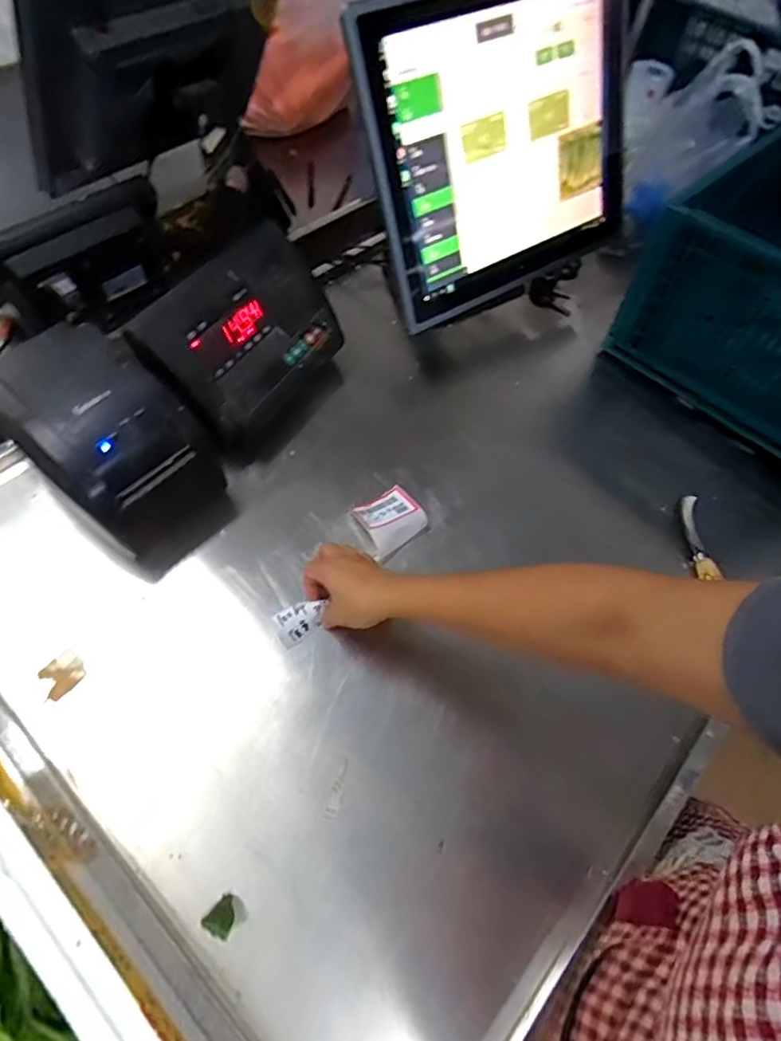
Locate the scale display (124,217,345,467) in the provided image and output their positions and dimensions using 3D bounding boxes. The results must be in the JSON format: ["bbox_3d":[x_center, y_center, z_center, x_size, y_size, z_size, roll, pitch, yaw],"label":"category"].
[{"bbox_3d":[-0.165,-0.218,0.700,0.133,0.163,0.244,32,62,13],"label":"scale display"}]

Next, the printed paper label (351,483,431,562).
[{"bbox_3d":[0.001,-0.004,0.668,0.075,0.016,0.072,-30,67,-20],"label":"printed paper label"}]

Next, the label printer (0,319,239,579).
[{"bbox_3d":[-0.298,-0.087,0.621,0.224,0.155,0.152,38,63,16],"label":"label printer"}]

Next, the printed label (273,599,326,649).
[{"bbox_3d":[-0.096,0.103,0.593,0.056,0.013,0.034,-38,68,-22],"label":"printed label"}]

